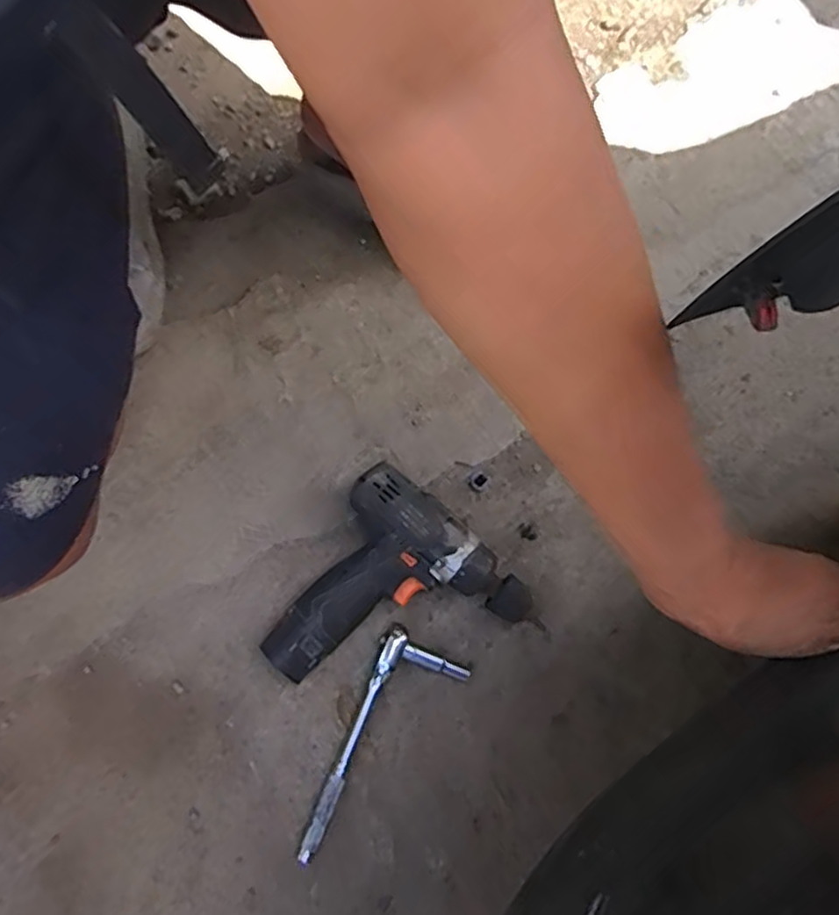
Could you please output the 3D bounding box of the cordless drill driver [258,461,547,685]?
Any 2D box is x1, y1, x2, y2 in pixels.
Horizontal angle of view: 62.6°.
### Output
[{"bbox_3d":[-0.021,0.134,0.596,0.192,0.063,0.192,43,76,7],"label":"cordless drill driver"}]

